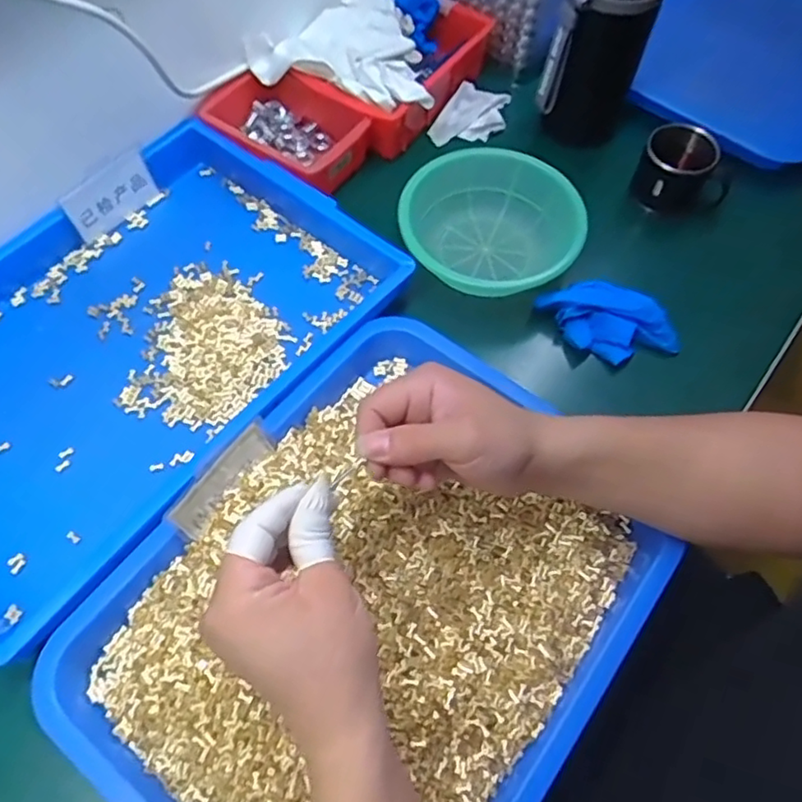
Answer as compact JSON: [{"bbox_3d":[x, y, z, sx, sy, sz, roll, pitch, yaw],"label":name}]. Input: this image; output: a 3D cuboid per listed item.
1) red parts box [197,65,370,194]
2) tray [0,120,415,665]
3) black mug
[{"bbox_3d":[-0.115,-0.275,0.634,0.154,0.055,0.110,30,66,13],"label":"red parts box"},{"bbox_3d":[-0.236,-0.052,0.527,0.285,0.045,0.421,38,68,17],"label":"tray"},{"bbox_3d":[0.273,-0.219,0.610,0.088,0.067,0.062,20,64,9],"label":"black mug"}]

